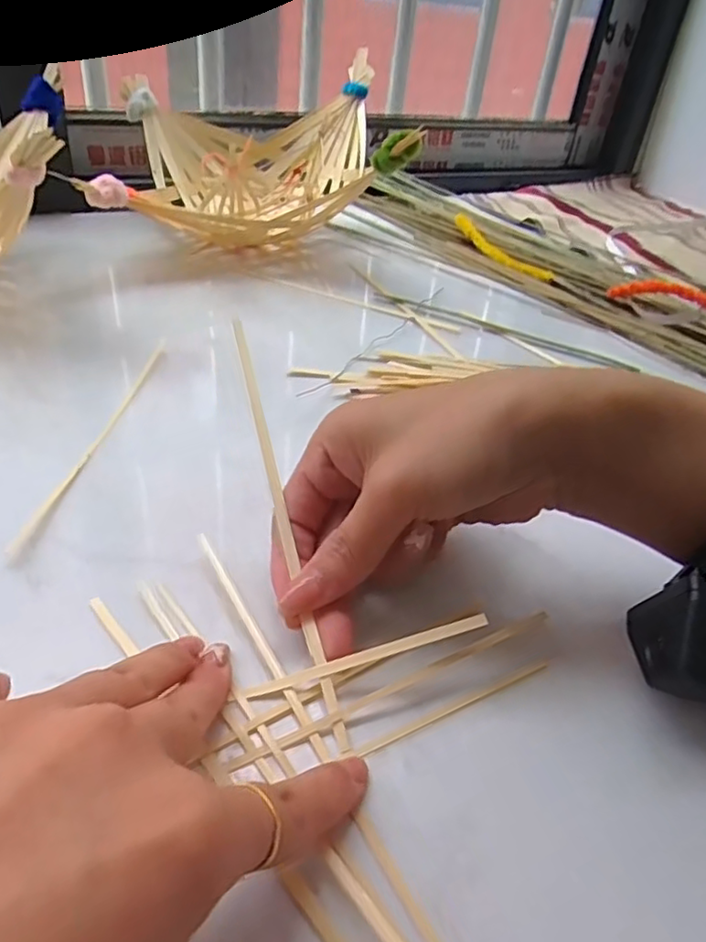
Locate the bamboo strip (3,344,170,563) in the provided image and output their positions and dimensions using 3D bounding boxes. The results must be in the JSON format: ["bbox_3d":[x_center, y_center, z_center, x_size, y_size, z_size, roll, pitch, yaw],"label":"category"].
[{"bbox_3d":[-0.117,-0.022,0.301,0.006,0.004,0.168,8,38,1],"label":"bamboo strip"}]

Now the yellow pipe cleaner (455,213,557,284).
[{"bbox_3d":[0.119,-0.182,0.526,0.017,0.022,0.111,-21,46,-31],"label":"yellow pipe cleaner"}]

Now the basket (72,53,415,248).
[{"bbox_3d":[-0.082,-0.234,0.498,0.212,0.103,0.184,-2,39,-11],"label":"basket"}]

